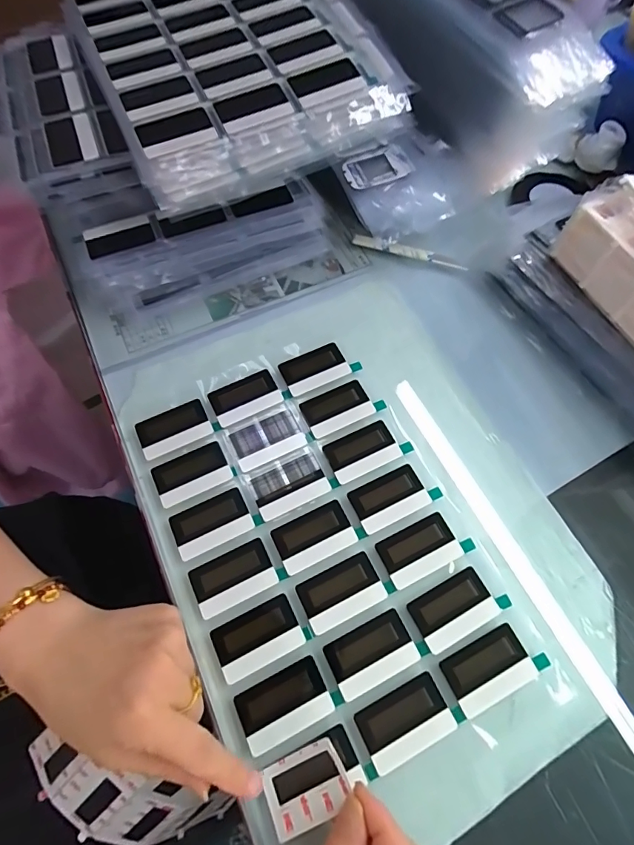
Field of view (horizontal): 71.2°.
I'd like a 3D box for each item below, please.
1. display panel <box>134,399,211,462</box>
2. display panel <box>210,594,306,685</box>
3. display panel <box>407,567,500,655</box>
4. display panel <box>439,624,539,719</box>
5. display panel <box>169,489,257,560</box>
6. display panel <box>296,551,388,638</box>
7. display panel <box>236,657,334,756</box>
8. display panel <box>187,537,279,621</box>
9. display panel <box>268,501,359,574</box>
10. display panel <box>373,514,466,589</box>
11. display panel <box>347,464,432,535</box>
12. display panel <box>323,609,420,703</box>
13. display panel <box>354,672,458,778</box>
[{"bbox_3d":[-0.113,0.005,0.347,0.054,0.004,0.036,-24,67,-10],"label":"display panel"},{"bbox_3d":[-0.038,0.139,0.285,0.054,0.004,0.034,-25,67,-10],"label":"display panel"},{"bbox_3d":[0.090,0.123,0.292,0.054,0.004,0.033,-26,68,-11],"label":"display panel"},{"bbox_3d":[0.108,0.155,0.278,0.054,0.004,0.033,-25,68,-10],"label":"display panel"},{"bbox_3d":[-0.075,0.072,0.316,0.054,0.004,0.034,-24,67,-10],"label":"display panel"},{"bbox_3d":[0.016,0.113,0.296,0.054,0.004,0.034,-25,67,-10],"label":"display panel"},{"bbox_3d":[-0.020,0.172,0.270,0.054,0.004,0.033,-25,67,-10],"label":"display panel"},{"bbox_3d":[-0.057,0.105,0.301,0.054,0.004,0.034,-24,67,-10],"label":"display panel"},{"bbox_3d":[-0.002,0.080,0.313,0.054,0.004,0.034,-24,67,-10],"label":"display panel"},{"bbox_3d":[0.072,0.089,0.310,0.054,0.004,0.033,-24,67,-10],"label":"display panel"},{"bbox_3d":[0.053,0.055,0.323,0.054,0.004,0.033,-24,67,-10],"label":"display panel"},{"bbox_3d":[0.035,0.147,0.281,0.054,0.004,0.034,-24,67,-10],"label":"display panel"},{"bbox_3d":[0.053,0.181,0.267,0.054,0.004,0.033,-25,68,-10],"label":"display panel"}]

